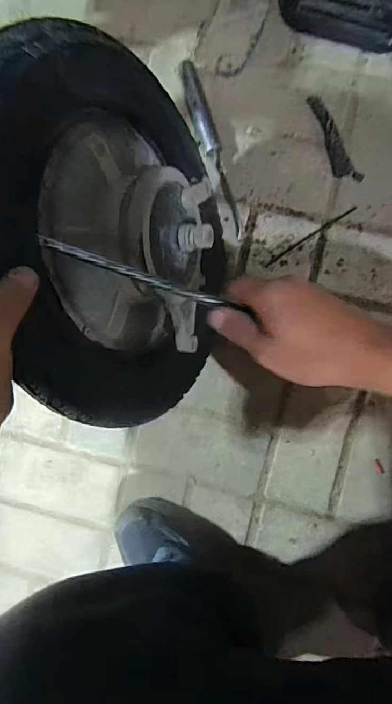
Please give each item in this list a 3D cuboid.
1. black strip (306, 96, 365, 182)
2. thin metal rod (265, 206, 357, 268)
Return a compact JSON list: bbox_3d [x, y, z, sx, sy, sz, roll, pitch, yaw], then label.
[{"bbox_3d":[0.183,-0.288,0.564,0.032,0.015,0.132,-27,89,5],"label":"black strip"},{"bbox_3d":[0.156,-0.160,0.574,0.141,0.004,0.008,-33,88,5],"label":"thin metal rod"}]

